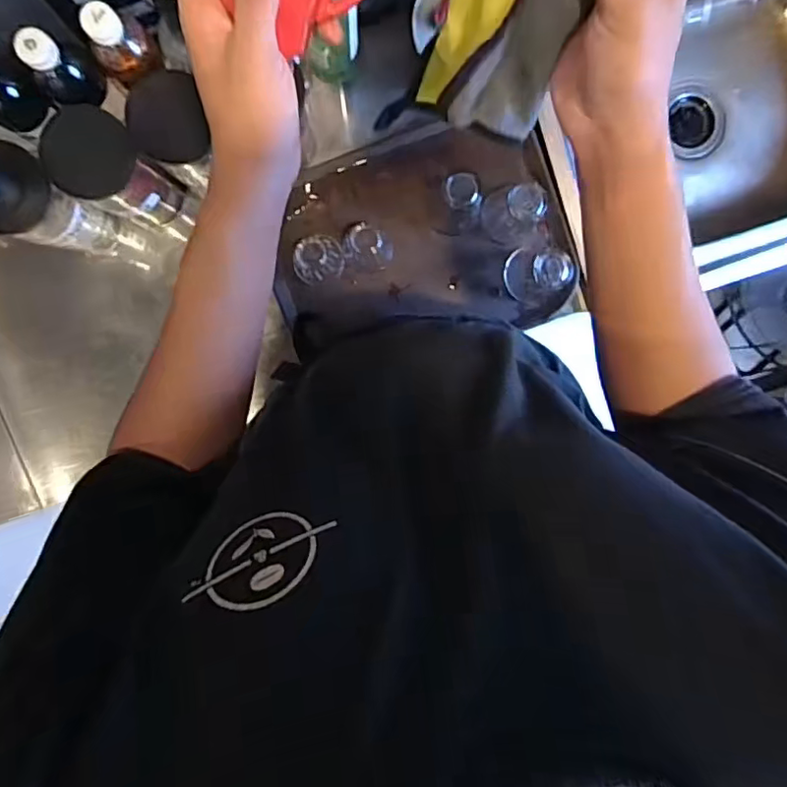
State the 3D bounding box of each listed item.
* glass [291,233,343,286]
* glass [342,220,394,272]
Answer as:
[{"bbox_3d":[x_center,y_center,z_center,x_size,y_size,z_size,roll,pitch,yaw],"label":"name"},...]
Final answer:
[{"bbox_3d":[-0.097,-0.174,0.740,0.066,0.080,0.054,-27,96,0],"label":"glass"},{"bbox_3d":[-0.034,-0.195,0.737,0.057,0.073,0.067,-45,96,2],"label":"glass"}]

